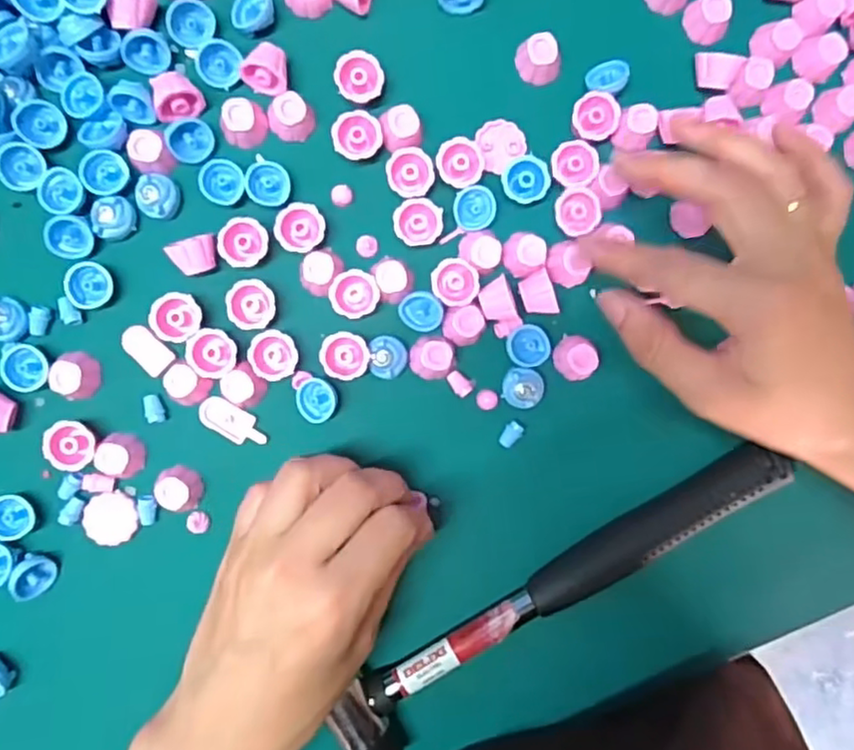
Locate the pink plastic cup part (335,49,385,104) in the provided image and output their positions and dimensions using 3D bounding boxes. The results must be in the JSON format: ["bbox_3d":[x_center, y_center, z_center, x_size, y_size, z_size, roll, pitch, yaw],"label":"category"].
[{"bbox_3d":[-0.030,-0.129,0.294,0.020,0.014,0.021,-7,96,-4],"label":"pink plastic cup part"}]

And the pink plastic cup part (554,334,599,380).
[{"bbox_3d":[0.068,-0.008,0.303,0.017,0.014,0.020,8,94,-6],"label":"pink plastic cup part"}]

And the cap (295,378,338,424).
[{"bbox_3d":[-0.049,0.011,0.298,0.018,0.008,0.019,0,95,-5],"label":"cap"}]

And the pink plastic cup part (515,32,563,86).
[{"bbox_3d":[0.050,-0.140,0.299,0.021,0.017,0.017,35,91,-7],"label":"pink plastic cup part"}]

